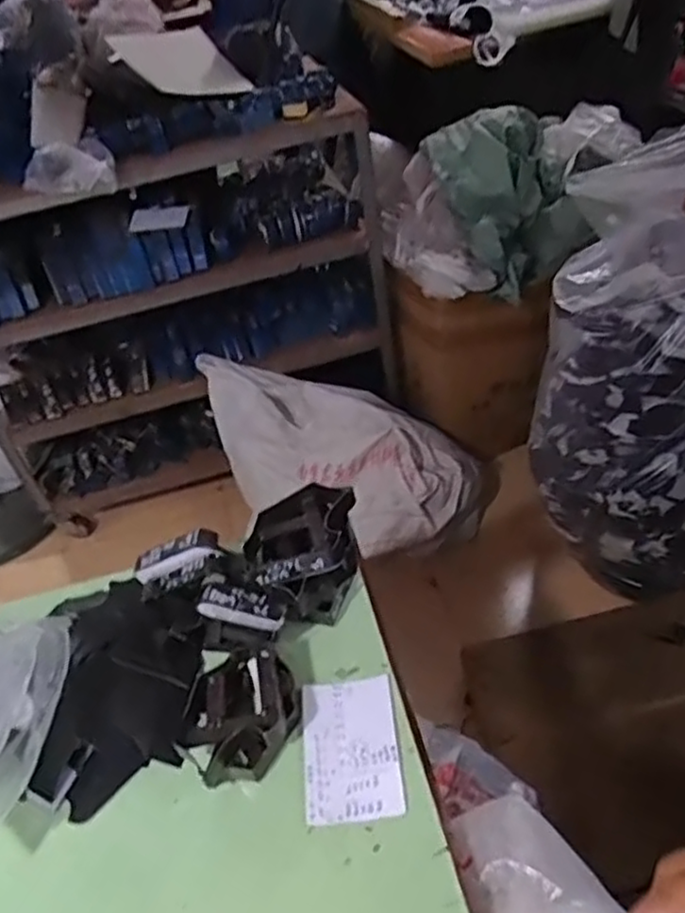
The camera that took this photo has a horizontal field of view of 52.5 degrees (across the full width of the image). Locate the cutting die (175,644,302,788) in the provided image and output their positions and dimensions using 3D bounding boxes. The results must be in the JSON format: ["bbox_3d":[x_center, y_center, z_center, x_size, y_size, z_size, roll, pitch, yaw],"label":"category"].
[{"bbox_3d":[-0.115,0.289,0.783,0.123,0.055,0.151,29,51,28],"label":"cutting die"}]

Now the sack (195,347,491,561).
[{"bbox_3d":[0.009,-0.024,1.879,0.818,0.268,0.375,24,47,6],"label":"sack"}]

